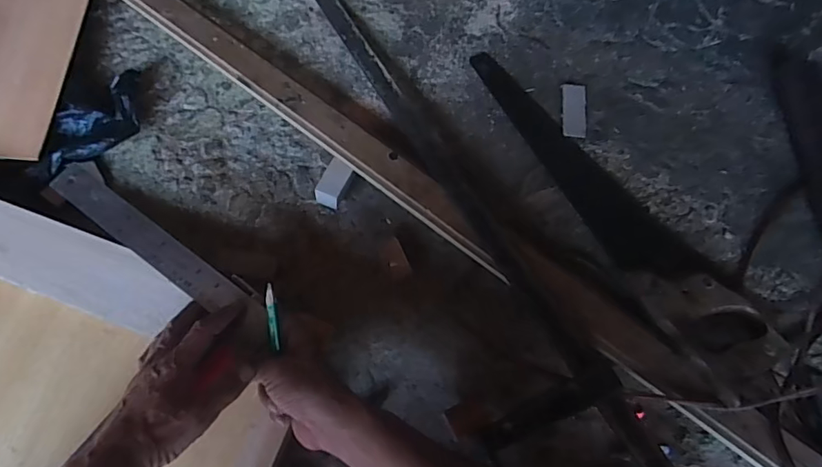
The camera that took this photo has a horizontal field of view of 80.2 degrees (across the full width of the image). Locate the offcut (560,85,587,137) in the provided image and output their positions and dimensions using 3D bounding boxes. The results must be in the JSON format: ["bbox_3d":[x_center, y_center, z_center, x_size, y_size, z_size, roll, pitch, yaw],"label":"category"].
[{"bbox_3d":[0.220,-0.166,0.655,0.032,0.007,0.078,3,70,0],"label":"offcut"}]

